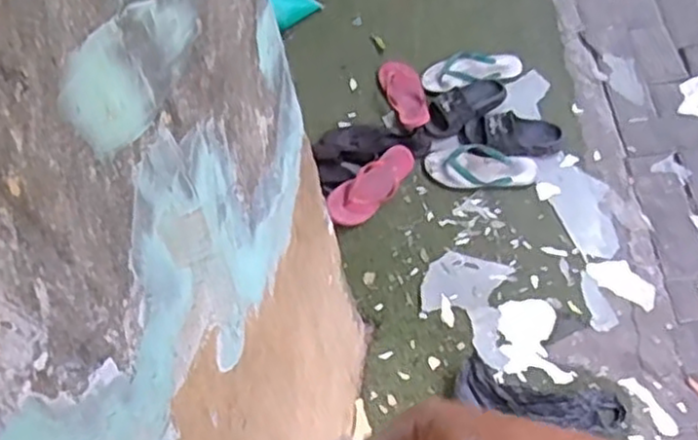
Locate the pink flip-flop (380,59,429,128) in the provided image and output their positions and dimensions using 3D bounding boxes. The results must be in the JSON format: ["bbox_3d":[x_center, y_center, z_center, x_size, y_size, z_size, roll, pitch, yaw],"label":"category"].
[{"bbox_3d":[0.138,-0.321,1.850,0.099,0.040,0.255,-13,58,1],"label":"pink flip-flop"}]

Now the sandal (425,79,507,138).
[{"bbox_3d":[0.285,-0.286,1.795,0.238,0.057,0.094,-37,60,-13],"label":"sandal"}]

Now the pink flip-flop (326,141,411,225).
[{"bbox_3d":[0.057,-0.081,1.683,0.253,0.042,0.100,-41,61,-15],"label":"pink flip-flop"}]

